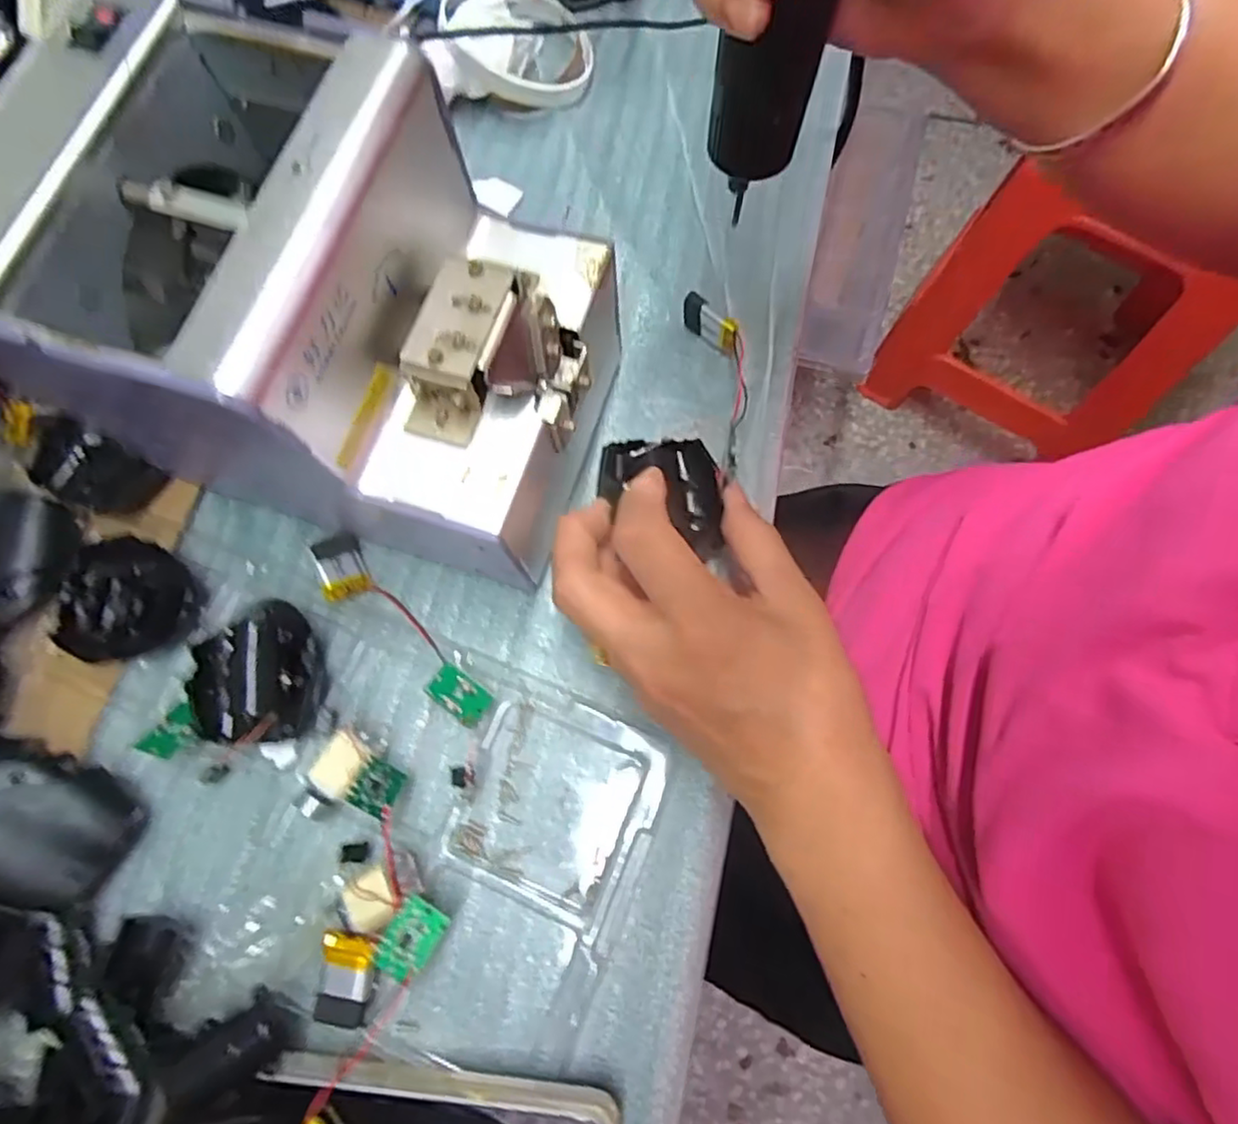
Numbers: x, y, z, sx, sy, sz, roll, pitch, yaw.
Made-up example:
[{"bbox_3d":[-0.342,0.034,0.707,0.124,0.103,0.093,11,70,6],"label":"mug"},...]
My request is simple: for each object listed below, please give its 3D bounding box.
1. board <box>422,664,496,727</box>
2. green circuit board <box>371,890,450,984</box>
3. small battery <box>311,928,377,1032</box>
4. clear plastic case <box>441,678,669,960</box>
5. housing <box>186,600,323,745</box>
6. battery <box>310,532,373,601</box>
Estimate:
[{"bbox_3d":[-0.067,0.055,0.282,0.026,0.004,0.016,36,89,3],"label":"board"},{"bbox_3d":[-0.076,0.137,0.244,0.018,0.005,0.025,30,68,3],"label":"green circuit board"},{"bbox_3d":[-0.102,0.155,0.250,0.020,0.008,0.031,7,75,5],"label":"small battery"},{"bbox_3d":[-0.024,0.098,0.272,0.080,0.013,0.079,23,77,9],"label":"clear plastic case"},{"bbox_3d":[-0.153,0.045,0.282,0.050,0.021,0.058,2,74,4],"label":"housing"},{"bbox_3d":[-0.125,0.002,0.303,0.021,0.005,0.029,-15,75,-28],"label":"battery"}]

